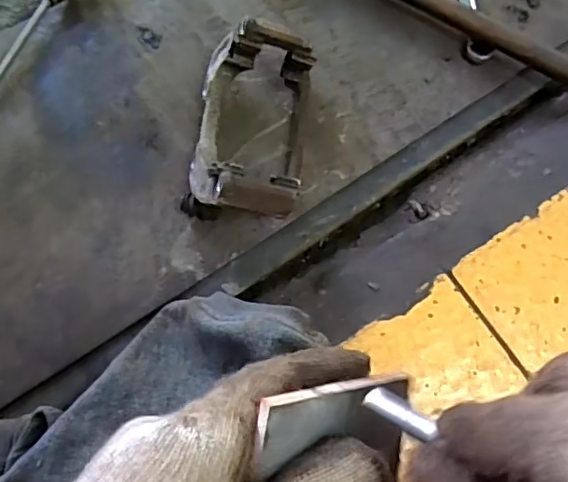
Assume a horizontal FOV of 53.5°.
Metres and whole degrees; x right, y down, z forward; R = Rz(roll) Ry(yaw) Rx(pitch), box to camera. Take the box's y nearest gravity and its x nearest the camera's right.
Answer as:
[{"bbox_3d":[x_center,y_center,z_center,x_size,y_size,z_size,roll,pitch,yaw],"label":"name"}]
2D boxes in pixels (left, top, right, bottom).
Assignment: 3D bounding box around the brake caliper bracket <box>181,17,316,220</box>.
[{"bbox_3d":[-0.034,-0.115,0.553,0.110,0.079,0.189,7,75,1],"label":"brake caliper bracket"}]

